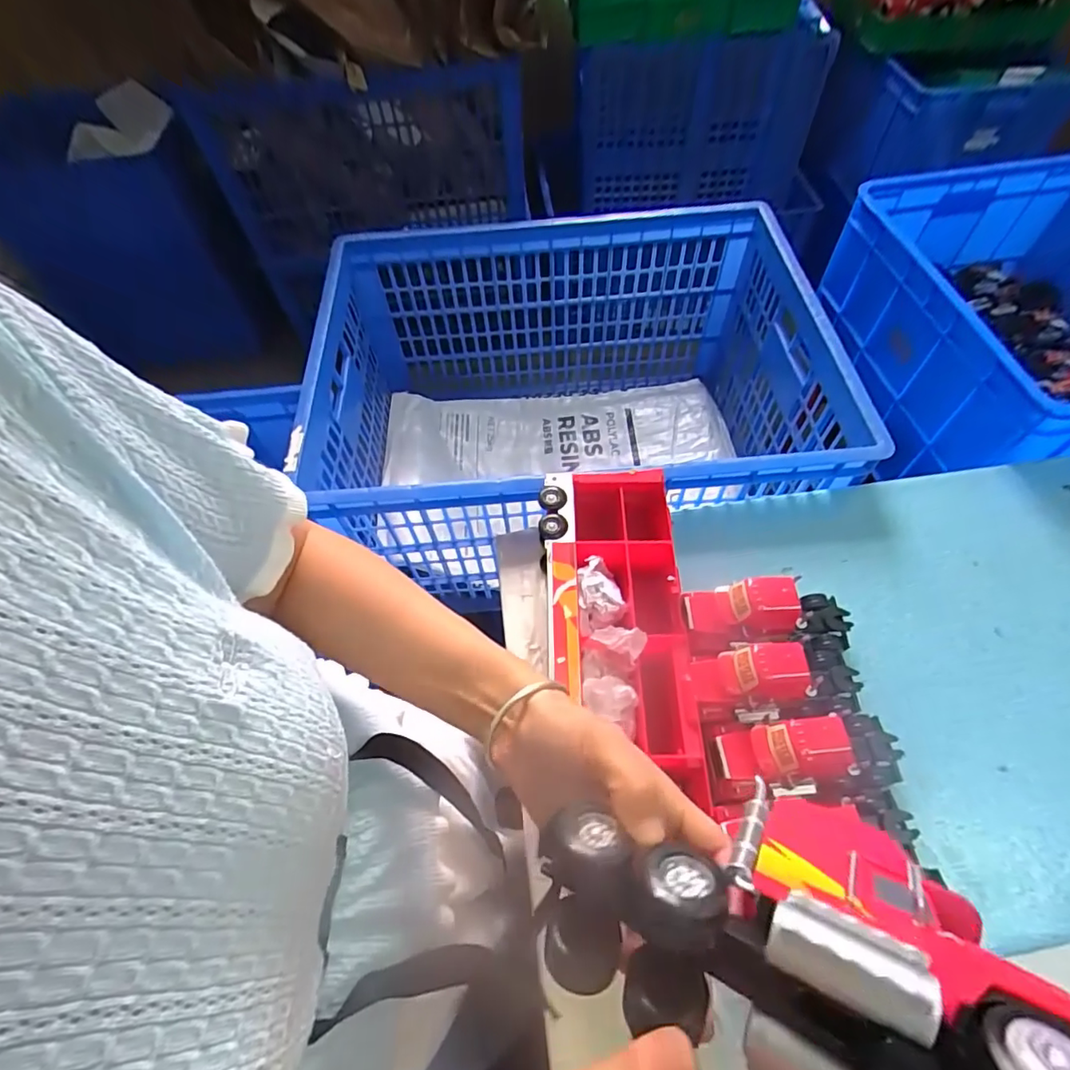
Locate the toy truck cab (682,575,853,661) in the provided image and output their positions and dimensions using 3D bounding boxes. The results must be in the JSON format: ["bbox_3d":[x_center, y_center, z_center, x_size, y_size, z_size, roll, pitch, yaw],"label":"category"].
[{"bbox_3d":[0.278,0.087,0.627,0.200,0.089,0.087,1,59,-13],"label":"toy truck cab"}]

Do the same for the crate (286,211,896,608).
[{"bbox_3d":[0.055,-0.253,1.072,0.827,0.434,0.694,-5,59,0],"label":"crate"}]

